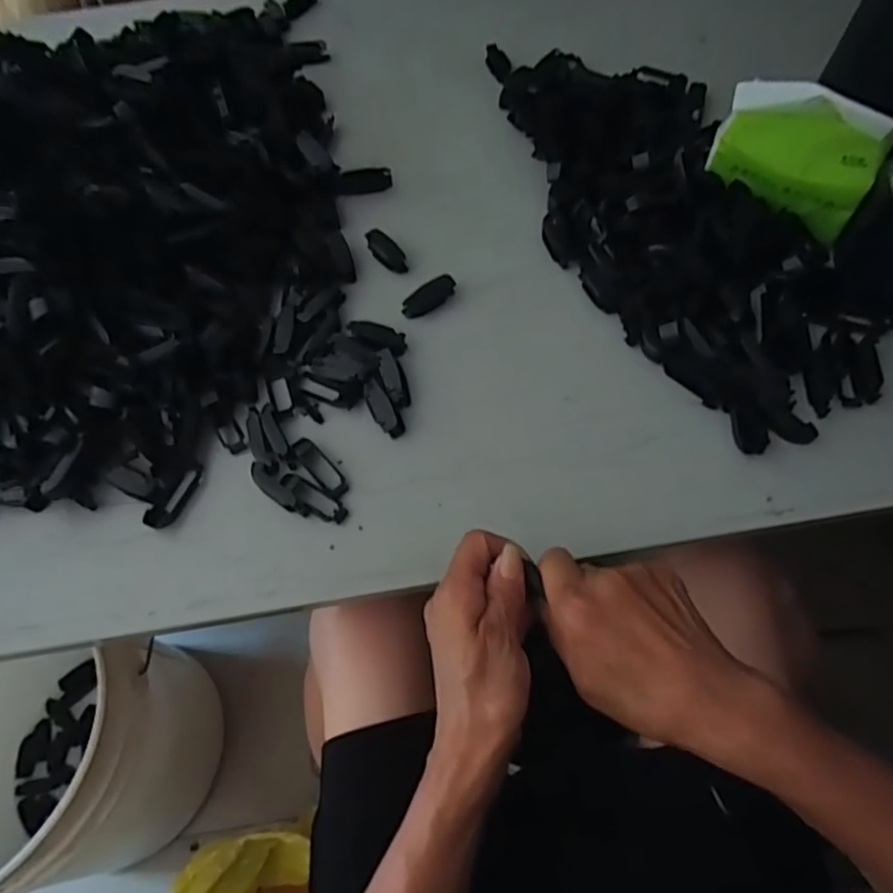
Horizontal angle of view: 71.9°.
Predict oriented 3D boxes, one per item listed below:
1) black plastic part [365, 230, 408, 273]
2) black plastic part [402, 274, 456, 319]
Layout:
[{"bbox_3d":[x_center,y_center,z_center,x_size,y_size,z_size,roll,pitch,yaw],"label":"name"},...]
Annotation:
[{"bbox_3d":[-0.053,-0.171,0.539,0.019,0.014,0.046,-31,65,-13],"label":"black plastic part"},{"bbox_3d":[-0.015,-0.126,0.513,0.049,0.017,0.016,-32,65,-13],"label":"black plastic part"}]

